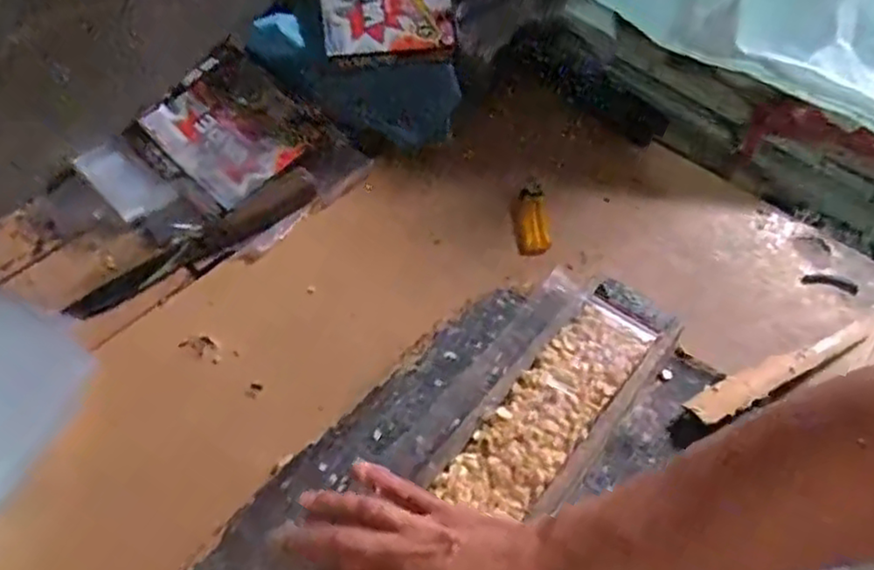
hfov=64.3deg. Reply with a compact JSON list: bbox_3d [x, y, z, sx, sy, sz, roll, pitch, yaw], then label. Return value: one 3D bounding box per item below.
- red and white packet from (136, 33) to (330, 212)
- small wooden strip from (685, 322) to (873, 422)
[{"bbox_3d":[-0.209,-0.165,0.711,0.130,0.020,0.138,41,66,5],"label":"red and white packet"},{"bbox_3d":[0.302,0.069,0.602,0.227,0.011,0.028,-19,45,-27],"label":"small wooden strip"}]

